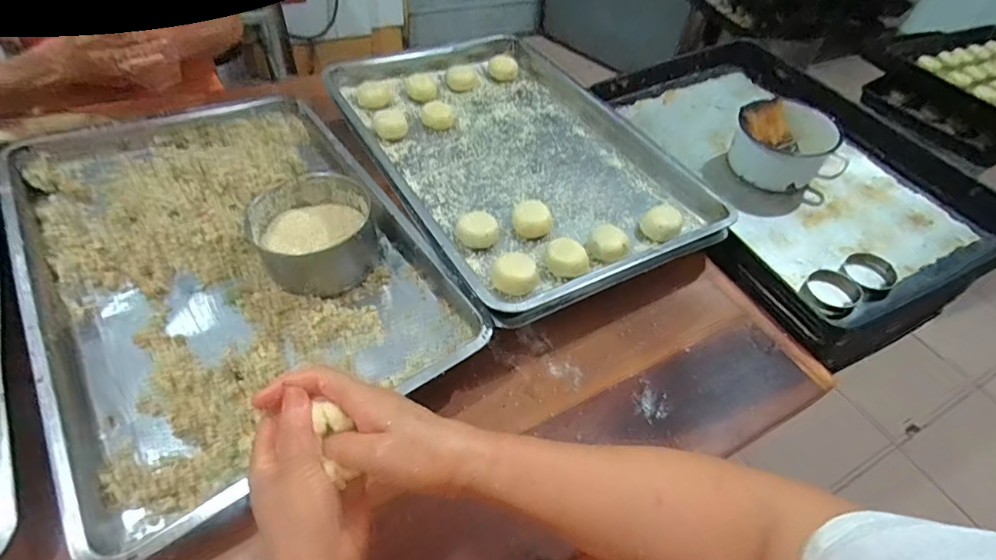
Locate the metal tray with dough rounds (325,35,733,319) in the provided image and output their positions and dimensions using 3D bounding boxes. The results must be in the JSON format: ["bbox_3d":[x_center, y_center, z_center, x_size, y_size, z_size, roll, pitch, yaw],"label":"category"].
[{"bbox_3d":[0.012,-0.206,0.764,0.398,0.059,0.608,-21,55,-23],"label":"metal tray with dough rounds"}]

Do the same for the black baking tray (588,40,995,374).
[{"bbox_3d":[0.454,-0.193,0.823,0.439,0.071,0.608,-26,56,-16],"label":"black baking tray"}]

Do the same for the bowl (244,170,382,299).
[{"bbox_3d":[-0.220,-0.057,0.603,0.135,0.071,0.139,3,49,-4],"label":"bowl"}]

